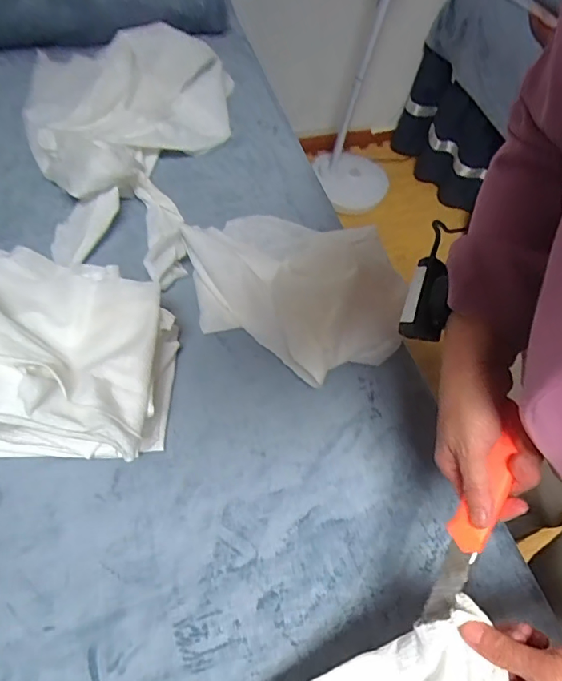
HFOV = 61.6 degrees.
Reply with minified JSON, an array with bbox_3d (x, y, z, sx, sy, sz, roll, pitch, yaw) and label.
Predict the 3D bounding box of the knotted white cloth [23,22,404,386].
[{"bbox_3d":[-0.142,-0.227,0.686,0.354,0.132,0.711,-22,61,-18],"label":"knotted white cloth"}]

